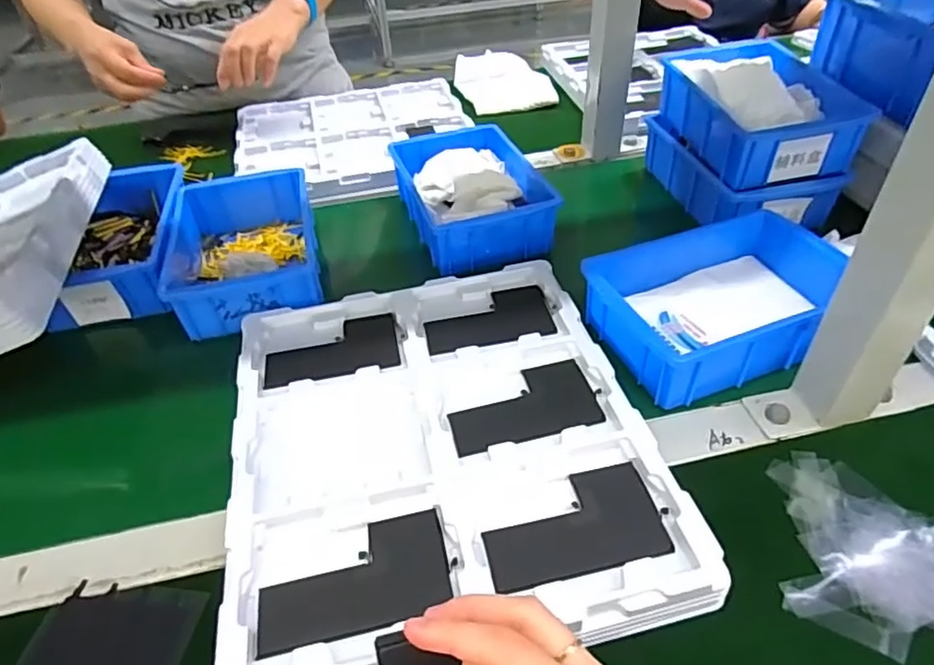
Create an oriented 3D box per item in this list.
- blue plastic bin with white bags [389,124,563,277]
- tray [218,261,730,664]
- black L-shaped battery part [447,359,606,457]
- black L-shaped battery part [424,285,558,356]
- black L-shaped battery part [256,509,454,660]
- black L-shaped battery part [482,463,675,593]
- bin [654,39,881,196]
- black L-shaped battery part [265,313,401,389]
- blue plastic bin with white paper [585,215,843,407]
[{"bbox_3d":[0.000,-0.152,0.642,0.139,0.054,0.213,-12,43,-11],"label":"blue plastic bin with white bags"},{"bbox_3d":[-0.023,0.063,0.419,0.269,0.028,0.311,-11,43,-8],"label":"tray"},{"bbox_3d":[0.040,0.050,0.431,0.107,0.008,0.067,-12,43,-8],"label":"black L-shaped battery part"},{"bbox_3d":[0.018,-0.012,0.505,0.106,0.011,0.067,-11,43,-8],"label":"black L-shaped battery part"},{"bbox_3d":[-0.064,0.140,0.341,0.106,0.005,0.060,-13,43,-10],"label":"black L-shaped battery part"},{"bbox_3d":[0.063,0.116,0.363,0.106,0.006,0.063,-11,42,-7],"label":"black L-shaped battery part"},{"bbox_3d":[0.296,-0.231,0.614,0.141,0.060,0.208,-7,42,-3],"label":"bin"},{"bbox_3d":[-0.109,0.012,0.486,0.105,0.004,0.067,-11,42,-7],"label":"black L-shaped battery part"},{"bbox_3d":[0.212,-0.025,0.495,0.201,0.052,0.131,-18,44,-14],"label":"blue plastic bin with white paper"}]

